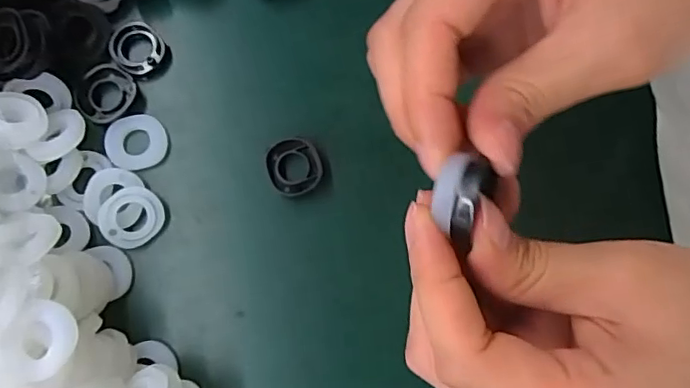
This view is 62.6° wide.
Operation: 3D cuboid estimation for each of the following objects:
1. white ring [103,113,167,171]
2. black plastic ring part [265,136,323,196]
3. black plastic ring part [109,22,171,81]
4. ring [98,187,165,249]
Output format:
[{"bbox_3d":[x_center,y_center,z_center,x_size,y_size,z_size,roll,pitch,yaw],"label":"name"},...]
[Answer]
[{"bbox_3d":[-0.095,-0.023,0.260,0.027,0.006,0.024,-9,79,-3],"label":"white ring"},{"bbox_3d":[-0.023,-0.012,0.258,0.024,0.011,0.026,-16,80,-4],"label":"black plastic ring part"},{"bbox_3d":[-0.096,-0.068,0.266,0.027,0.010,0.025,0,79,-1],"label":"black plastic ring part"},{"bbox_3d":[-0.094,0.010,0.249,0.028,0.005,0.024,-39,103,-15],"label":"ring"}]

